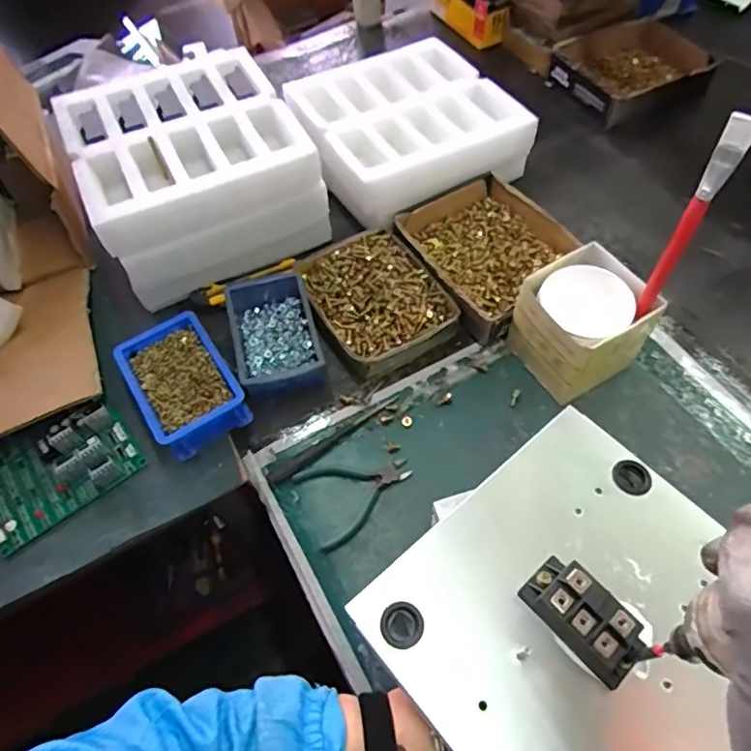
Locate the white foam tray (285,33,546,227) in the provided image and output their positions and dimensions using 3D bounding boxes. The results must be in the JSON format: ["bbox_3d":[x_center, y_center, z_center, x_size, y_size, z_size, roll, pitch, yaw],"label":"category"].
[{"bbox_3d":[0.043,-0.340,0.755,0.269,0.094,0.256,-26,61,-12],"label":"white foam tray"}]

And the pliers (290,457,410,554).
[{"bbox_3d":[-0.015,0.117,0.544,0.111,0.008,0.085,-21,60,-9],"label":"pliers"}]

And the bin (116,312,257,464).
[{"bbox_3d":[-0.213,0.011,0.602,0.099,0.061,0.141,-32,62,-15],"label":"bin"}]

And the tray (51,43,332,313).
[{"bbox_3d":[-0.228,-0.262,0.693,0.259,0.135,0.247,-25,60,-11],"label":"tray"}]

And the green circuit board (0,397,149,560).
[{"bbox_3d":[-0.342,0.095,0.568,0.157,0.034,0.109,-35,63,-17],"label":"green circuit board"}]

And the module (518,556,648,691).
[{"bbox_3d":[0.138,0.161,0.358,0.045,0.028,0.078,-38,64,-18],"label":"module"}]

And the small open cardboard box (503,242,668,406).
[{"bbox_3d":[0.221,-0.055,0.584,0.114,0.107,0.109,-27,61,-13],"label":"small open cardboard box"}]

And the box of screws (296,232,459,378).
[{"bbox_3d":[-0.003,-0.095,0.658,0.147,0.048,0.184,-32,62,-15],"label":"box of screws"}]

